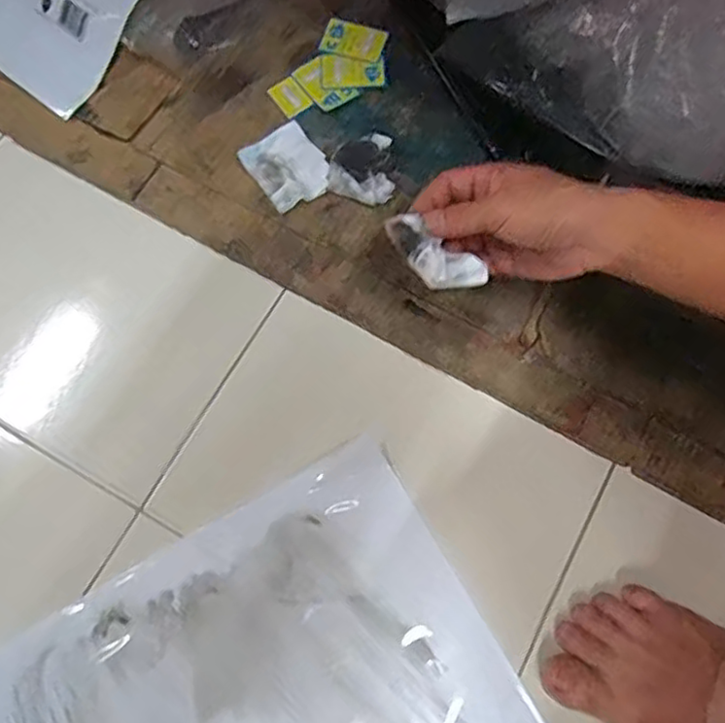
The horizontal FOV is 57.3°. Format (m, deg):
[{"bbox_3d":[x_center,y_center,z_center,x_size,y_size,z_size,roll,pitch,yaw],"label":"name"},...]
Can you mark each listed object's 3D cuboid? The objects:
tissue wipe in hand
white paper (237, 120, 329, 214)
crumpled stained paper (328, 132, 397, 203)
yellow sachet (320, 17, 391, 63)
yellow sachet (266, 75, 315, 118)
[{"bbox_3d":[0.049,-0.072,0.466,0.078,0.017,0.027,35,75,6],"label":"tissue wipe in hand"},{"bbox_3d":[-0.062,-0.167,0.574,0.059,0.013,0.069,-35,75,-11],"label":"white paper"},{"bbox_3d":[0.002,-0.166,0.566,0.057,0.015,0.058,14,72,4],"label":"crumpled stained paper"},{"bbox_3d":[-0.008,-0.300,0.619,0.060,0.004,0.036,21,85,15],"label":"yellow sachet"},{"bbox_3d":[-0.065,-0.239,0.601,0.027,0.007,0.037,-35,75,-11],"label":"yellow sachet"}]

